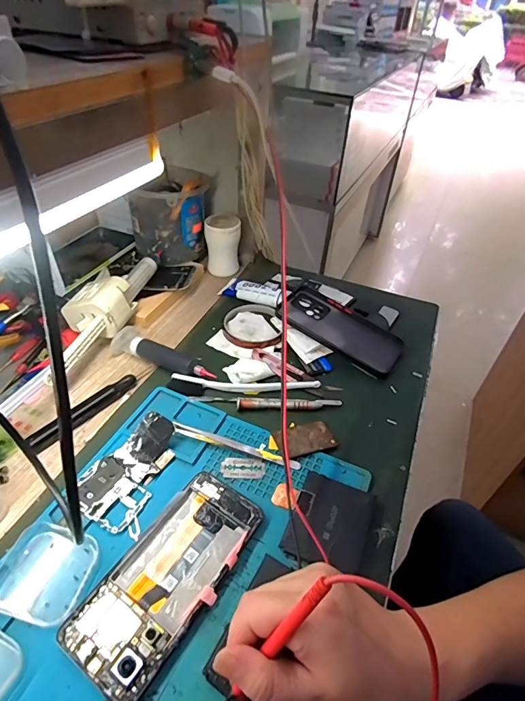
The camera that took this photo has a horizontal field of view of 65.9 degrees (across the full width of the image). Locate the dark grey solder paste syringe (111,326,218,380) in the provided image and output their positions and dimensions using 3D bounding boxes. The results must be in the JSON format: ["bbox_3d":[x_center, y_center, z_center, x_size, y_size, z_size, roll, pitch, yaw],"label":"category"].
[{"bbox_3d":[-0.118,0.009,0.479,0.130,0.023,0.037,25,46,23],"label":"dark grey solder paste syringe"}]

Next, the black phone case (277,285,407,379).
[{"bbox_3d":[0.101,-0.028,0.528,0.162,0.013,0.082,30,48,17],"label":"black phone case"}]

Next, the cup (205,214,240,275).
[{"bbox_3d":[-0.061,-0.163,0.627,0.051,0.082,0.044,-4,42,-8],"label":"cup"}]

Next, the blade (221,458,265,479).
[{"bbox_3d":[-0.019,0.112,0.389,0.041,0.004,0.021,3,42,0],"label":"blade"}]

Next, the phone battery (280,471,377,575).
[{"bbox_3d":[0.058,0.144,0.347,0.063,0.010,0.080,15,38,22],"label":"phone battery"}]

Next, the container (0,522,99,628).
[{"bbox_3d":[-0.164,0.165,0.305,0.061,0.013,0.064,10,42,7],"label":"container"}]

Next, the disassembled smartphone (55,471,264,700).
[{"bbox_3d":[-0.069,0.169,0.314,0.072,0.008,0.156,25,46,23],"label":"disassembled smartphone"}]

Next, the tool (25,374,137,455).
[{"bbox_3d":[-0.185,0.062,0.425,0.017,0.014,0.120,32,49,29],"label":"tool"}]

